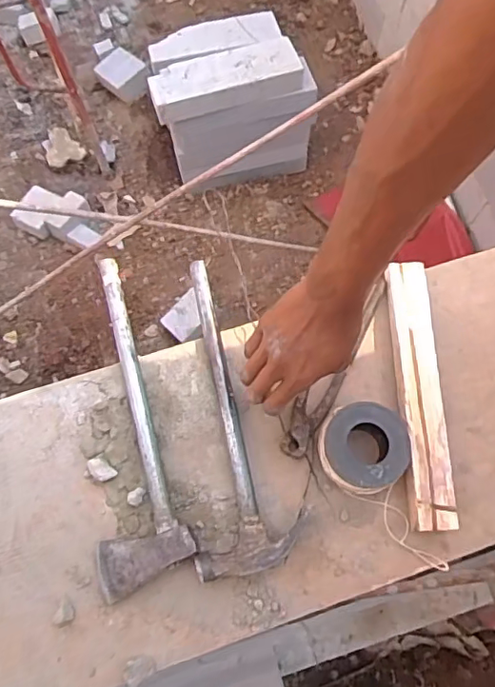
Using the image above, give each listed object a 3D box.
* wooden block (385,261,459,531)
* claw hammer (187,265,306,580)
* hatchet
[{"bbox_3d":[0.183,0.044,0.582,0.048,0.026,0.290,0,70,0],"label":"wooden block"},{"bbox_3d":[-0.012,0.065,0.578,0.104,0.026,0.329,-7,70,-2],"label":"claw hammer"},{"bbox_3d":[-0.128,0.072,0.573,0.090,0.034,0.340,-11,70,-4],"label":"hatchet"}]

